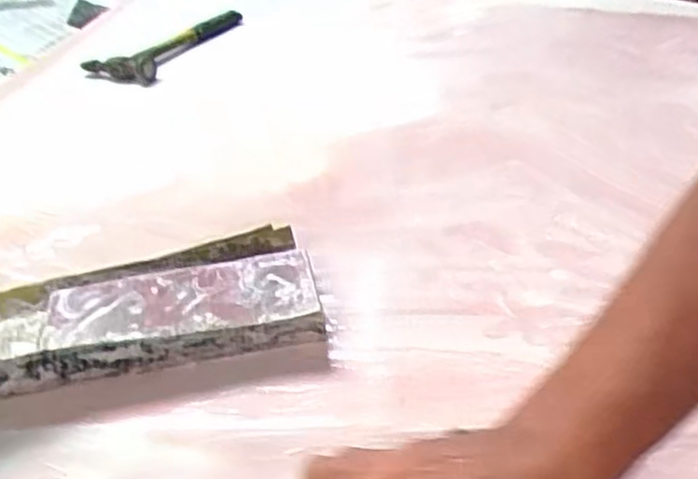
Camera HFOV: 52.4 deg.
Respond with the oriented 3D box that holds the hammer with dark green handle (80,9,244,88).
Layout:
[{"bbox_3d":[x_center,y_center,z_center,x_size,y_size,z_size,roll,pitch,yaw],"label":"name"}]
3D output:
[{"bbox_3d":[-0.243,-0.267,0.957,0.102,0.030,0.240,3,36,21],"label":"hammer with dark green handle"}]

